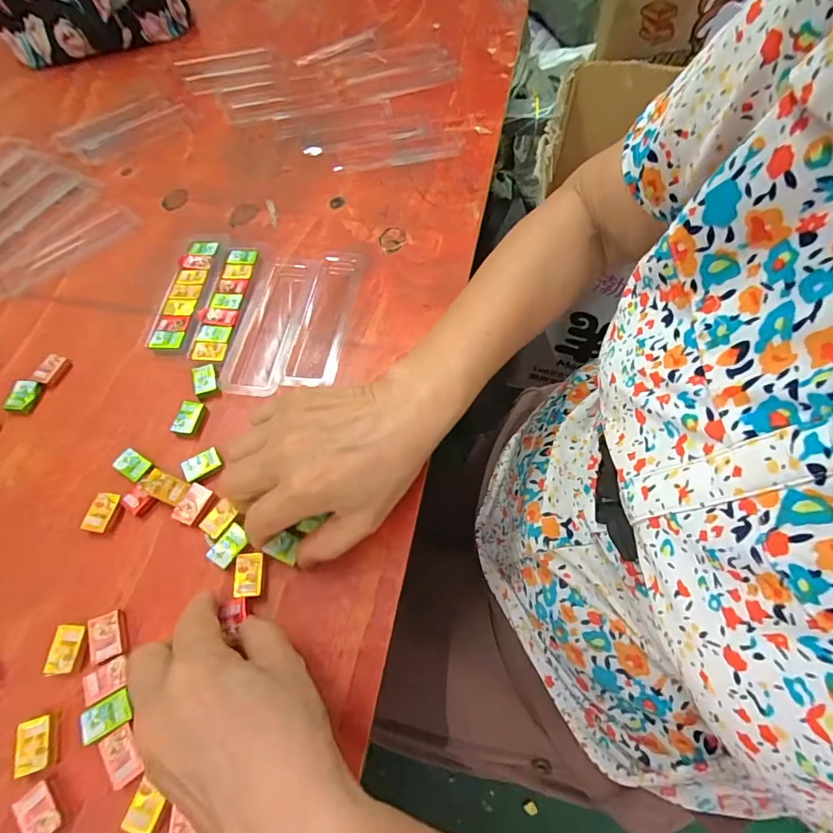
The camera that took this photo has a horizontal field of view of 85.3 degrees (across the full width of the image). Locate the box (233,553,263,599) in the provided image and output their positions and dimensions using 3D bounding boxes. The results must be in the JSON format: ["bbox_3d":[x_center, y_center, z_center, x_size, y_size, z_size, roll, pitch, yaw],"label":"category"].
[{"bbox_3d":[-0.104,0.096,0.277,0.017,0.004,0.025,-4,63,-1],"label":"box"}]

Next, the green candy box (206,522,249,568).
[{"bbox_3d":[-0.119,0.082,0.287,0.017,0.006,0.025,35,69,18],"label":"green candy box"}]

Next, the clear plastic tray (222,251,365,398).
[{"bbox_3d":[-0.099,-0.080,0.372,0.083,0.007,0.149,6,63,5],"label":"clear plastic tray"}]

